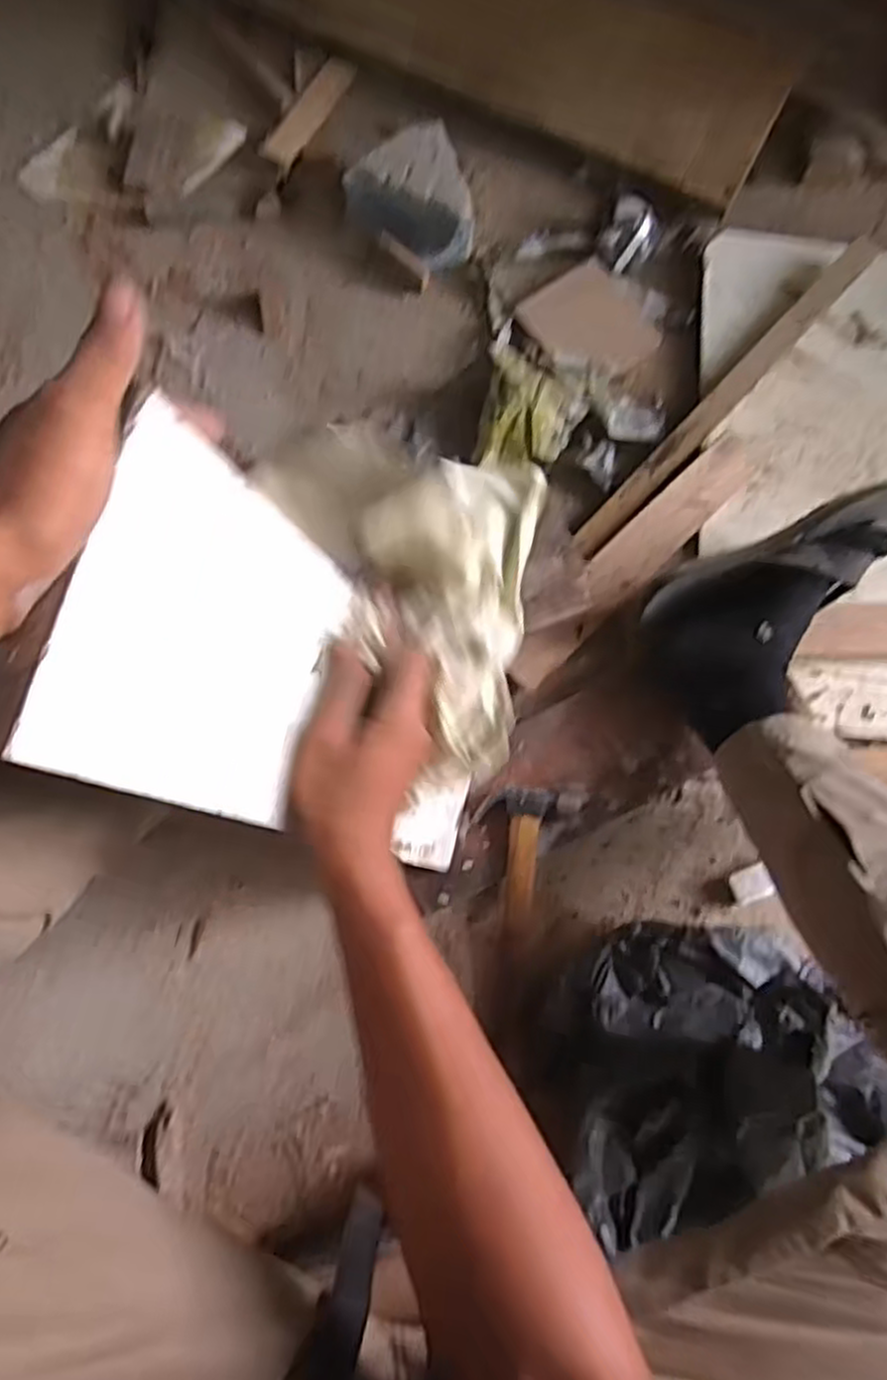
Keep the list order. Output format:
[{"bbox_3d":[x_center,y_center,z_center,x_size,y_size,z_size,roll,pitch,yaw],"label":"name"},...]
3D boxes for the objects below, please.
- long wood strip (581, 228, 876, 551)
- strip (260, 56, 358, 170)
[{"bbox_3d":[0.302,-0.312,0.834,0.031,0.023,0.475,42,81,7],"label":"long wood strip"},{"bbox_3d":[-0.156,-0.679,0.925,0.043,0.006,0.157,32,79,5],"label":"strip"}]

